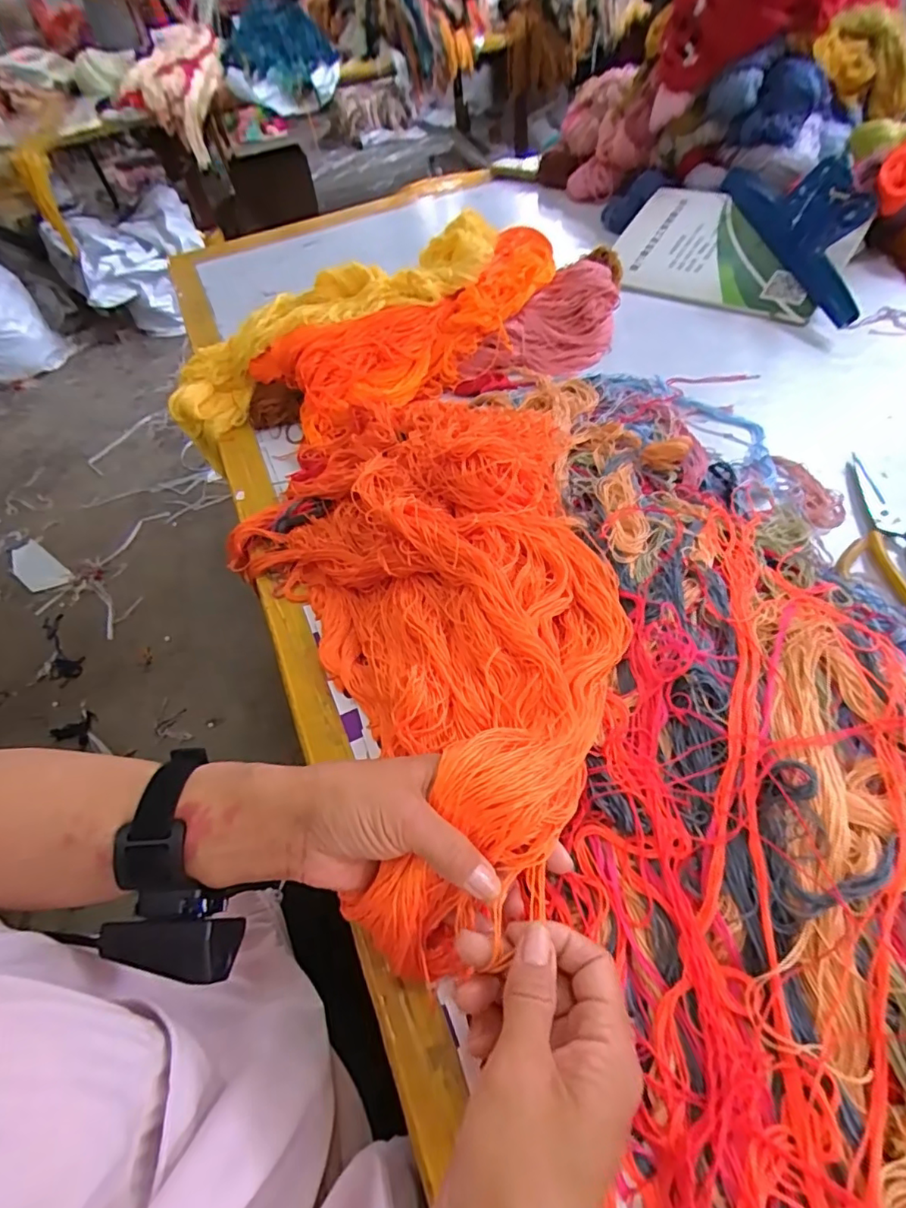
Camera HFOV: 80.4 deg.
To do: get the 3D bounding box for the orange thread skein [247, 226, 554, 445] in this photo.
[{"bbox_3d":[-0.030,-0.336,0.648,0.387,0.076,0.130,-33,56,-16],"label":"orange thread skein"}]

